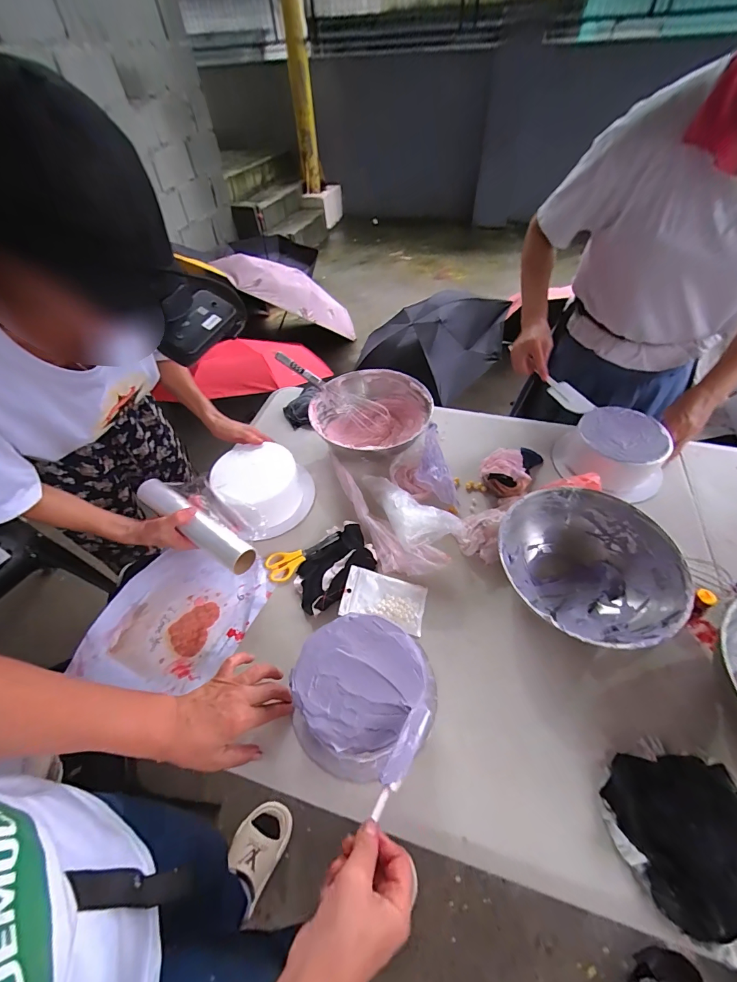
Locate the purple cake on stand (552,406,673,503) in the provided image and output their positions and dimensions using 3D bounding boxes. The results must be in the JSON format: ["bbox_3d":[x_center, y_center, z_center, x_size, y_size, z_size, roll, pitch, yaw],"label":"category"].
[{"bbox_3d":[0.477,-0.077,0.735,0.194,0.086,0.172,27,59,23],"label":"purple cake on stand"}]

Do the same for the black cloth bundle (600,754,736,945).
[{"bbox_3d":[0.355,0.371,0.404,0.150,0.026,0.139,-8,52,-2],"label":"black cloth bundle"}]

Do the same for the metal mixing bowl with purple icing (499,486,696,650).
[{"bbox_3d":[0.328,0.117,0.564,0.215,0.095,0.236,-2,52,3],"label":"metal mixing bowl with purple icing"}]

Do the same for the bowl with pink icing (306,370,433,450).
[{"bbox_3d":[0.003,-0.150,0.785,0.228,0.084,0.238,-2,52,3],"label":"bowl with pink icing"}]

